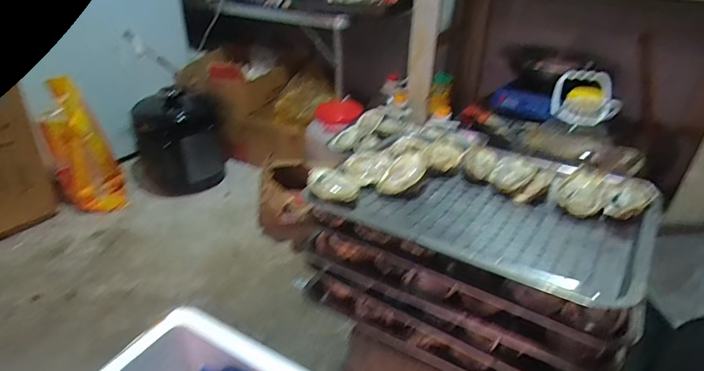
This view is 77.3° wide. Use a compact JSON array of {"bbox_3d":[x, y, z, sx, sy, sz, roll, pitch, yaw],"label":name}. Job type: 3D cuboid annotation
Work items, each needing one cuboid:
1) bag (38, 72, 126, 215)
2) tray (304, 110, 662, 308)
[{"bbox_3d":[-0.819,-0.094,1.349,0.181,0.402,0.153,-18,36,-28],"label":"bag"},{"bbox_3d":[0.148,0.004,0.587,0.431,0.048,0.301,22,37,31],"label":"tray"}]

